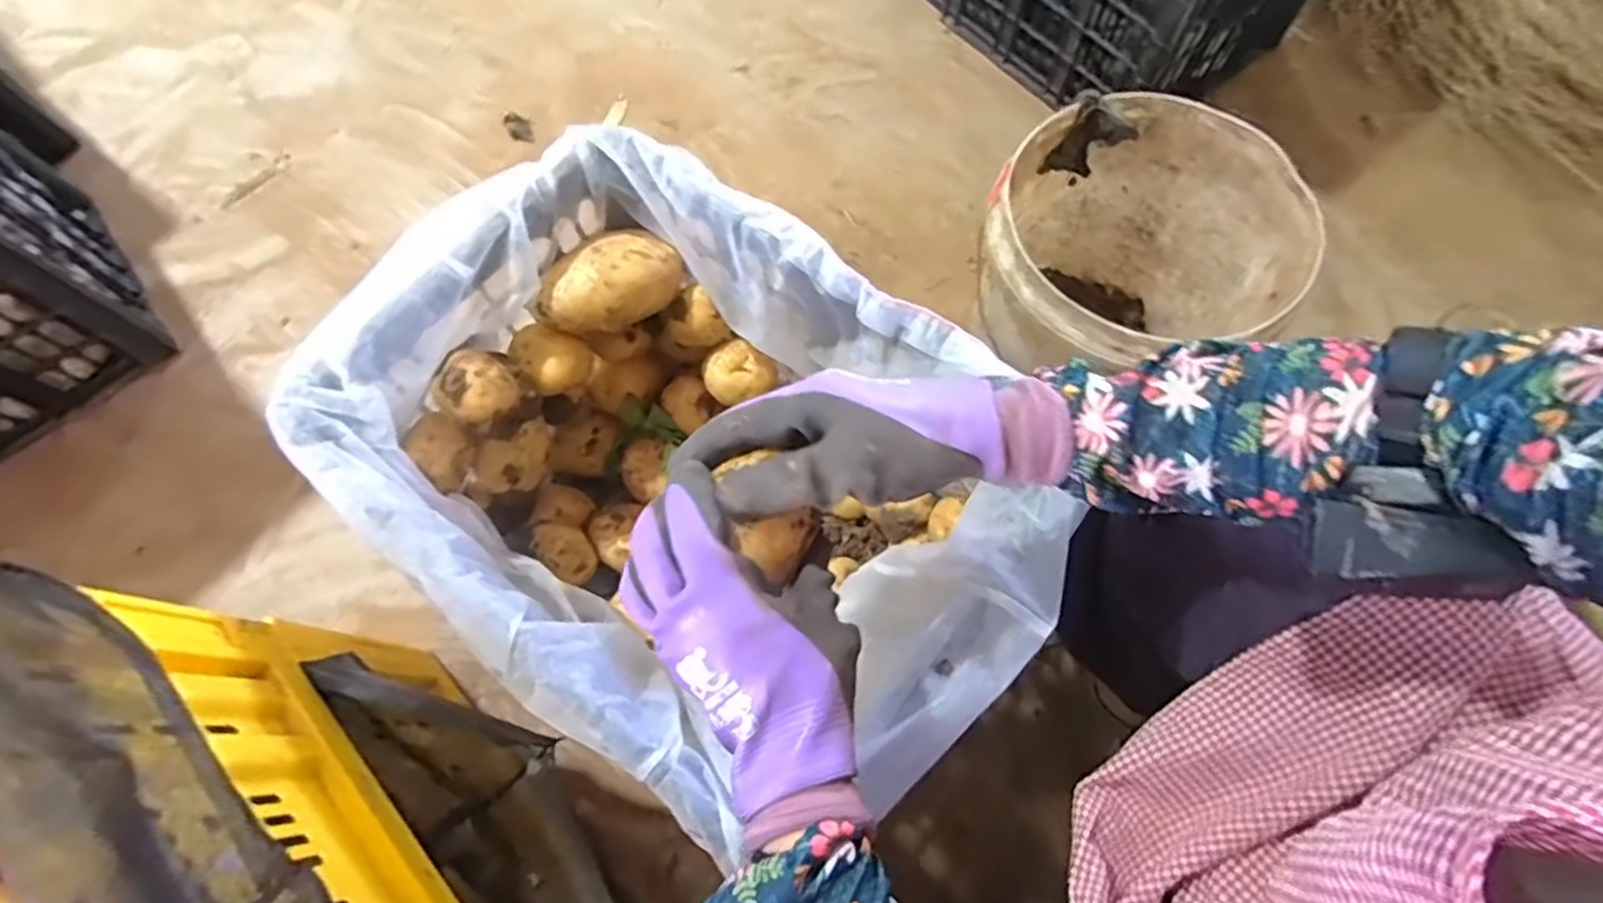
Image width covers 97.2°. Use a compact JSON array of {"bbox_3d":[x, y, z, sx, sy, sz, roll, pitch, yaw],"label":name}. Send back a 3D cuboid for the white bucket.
[{"bbox_3d":[0.291,-0.163,0.709,0.260,0.265,0.229,-24,71,-9],"label":"white bucket"}]

